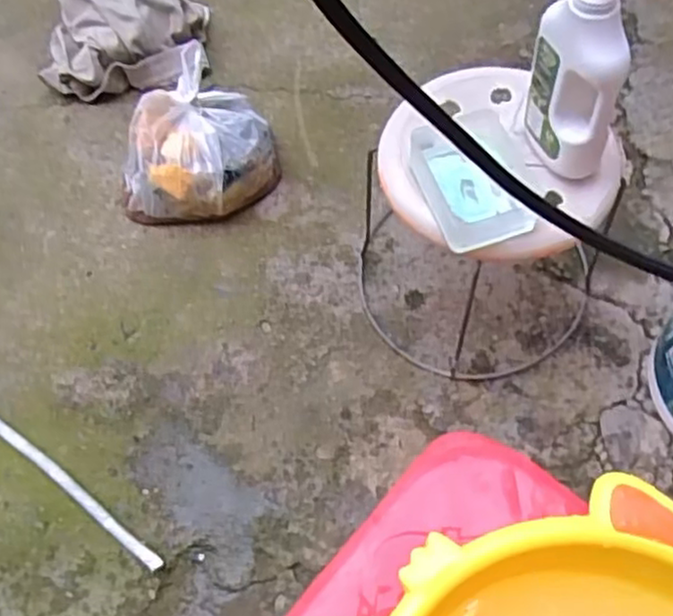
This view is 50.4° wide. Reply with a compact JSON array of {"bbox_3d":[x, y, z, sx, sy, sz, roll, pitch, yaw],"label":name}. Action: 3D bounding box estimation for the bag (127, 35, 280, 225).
[{"bbox_3d":[-0.255,-0.284,1.204,0.264,0.121,0.288,-24,64,-10],"label":"bag"}]

